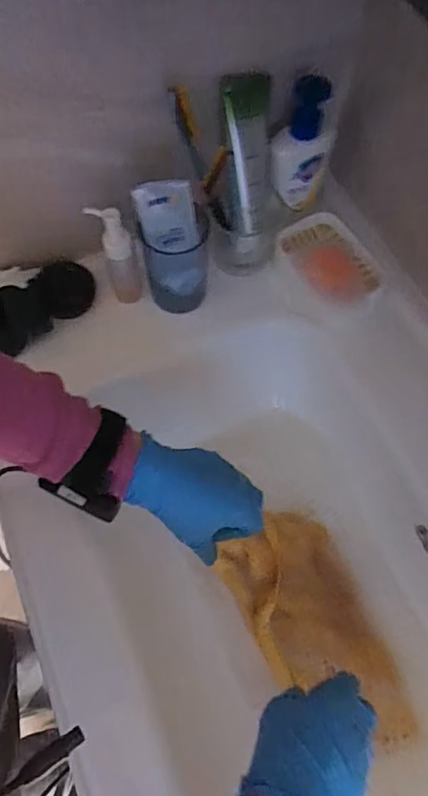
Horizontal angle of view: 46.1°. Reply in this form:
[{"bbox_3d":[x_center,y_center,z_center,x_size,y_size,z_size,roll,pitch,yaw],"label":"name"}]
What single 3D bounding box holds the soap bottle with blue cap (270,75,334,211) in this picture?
[{"bbox_3d":[0.092,-0.262,0.536,0.059,0.129,0.045,11,67,4],"label":"soap bottle with blue cap"}]

